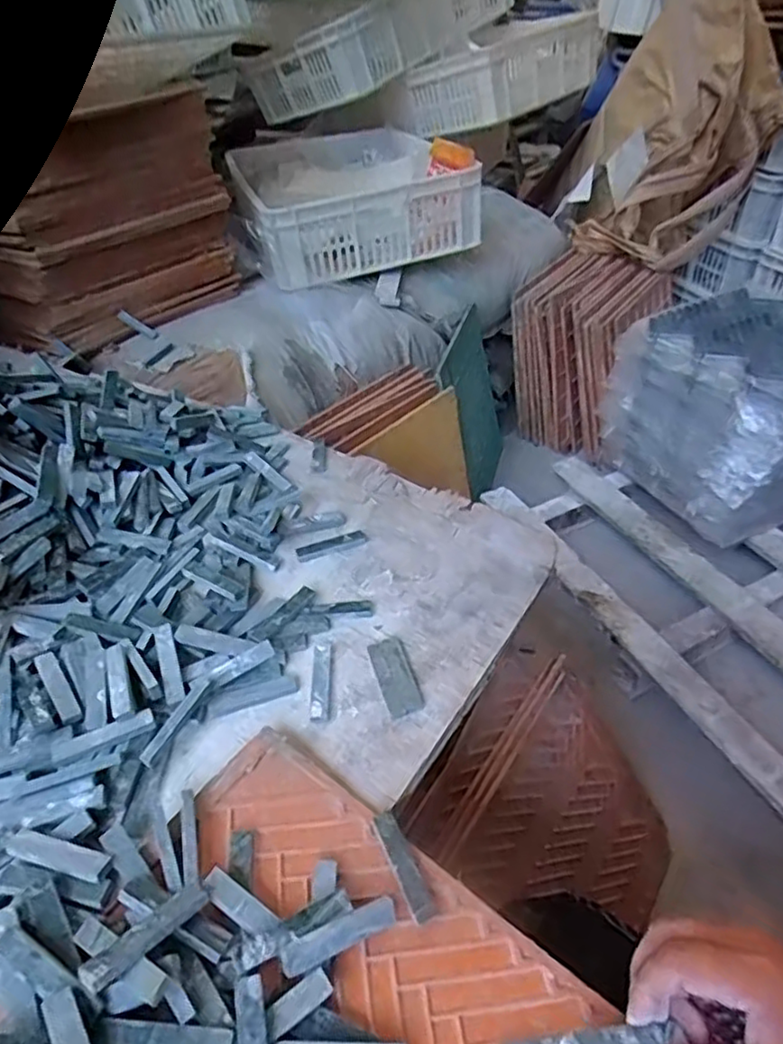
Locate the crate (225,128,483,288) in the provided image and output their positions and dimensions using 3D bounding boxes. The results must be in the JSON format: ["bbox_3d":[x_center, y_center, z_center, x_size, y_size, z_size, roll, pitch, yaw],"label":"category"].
[{"bbox_3d":[-0.085,-0.578,1.172,0.375,0.133,0.410,-15,42,-14],"label":"crate"}]

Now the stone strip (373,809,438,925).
[{"bbox_3d":[0.007,0.195,0.365,0.013,0.012,0.059,-19,43,-18],"label":"stone strip"}]

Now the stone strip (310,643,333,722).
[{"bbox_3d":[-0.049,0.110,0.453,0.013,0.008,0.062,-2,40,1],"label":"stone strip"}]

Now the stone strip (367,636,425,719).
[{"bbox_3d":[0.003,0.109,0.459,0.025,0.009,0.060,-14,41,-12],"label":"stone strip"}]

